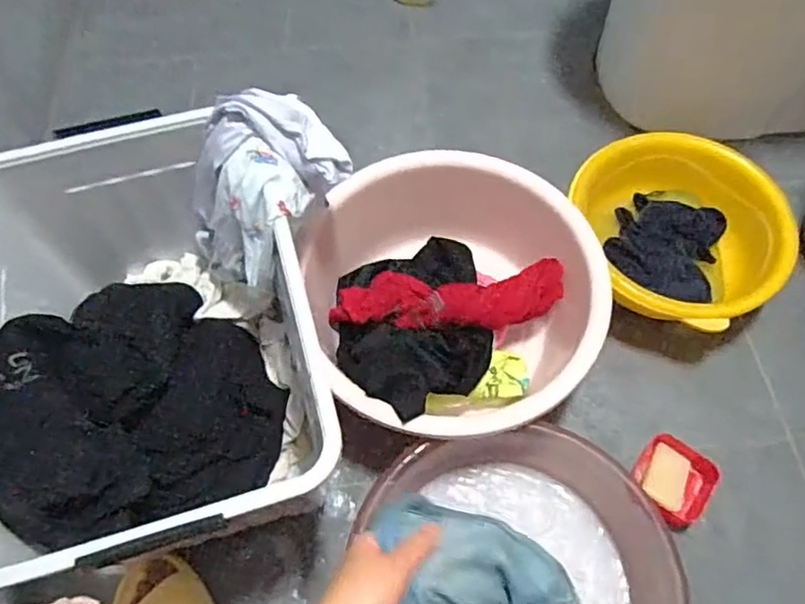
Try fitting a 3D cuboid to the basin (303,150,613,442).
[{"bbox_3d":[0.070,0.000,0.812,0.344,0.167,0.358,1,63,-1],"label":"basin"}]

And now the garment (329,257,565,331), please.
[{"bbox_3d":[0.058,-0.003,0.813,0.305,0.046,0.093,-3,63,-4],"label":"garment"}]

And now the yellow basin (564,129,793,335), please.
[{"bbox_3d":[0.402,-0.102,0.905,0.262,0.099,0.290,-23,66,-13],"label":"yellow basin"}]

